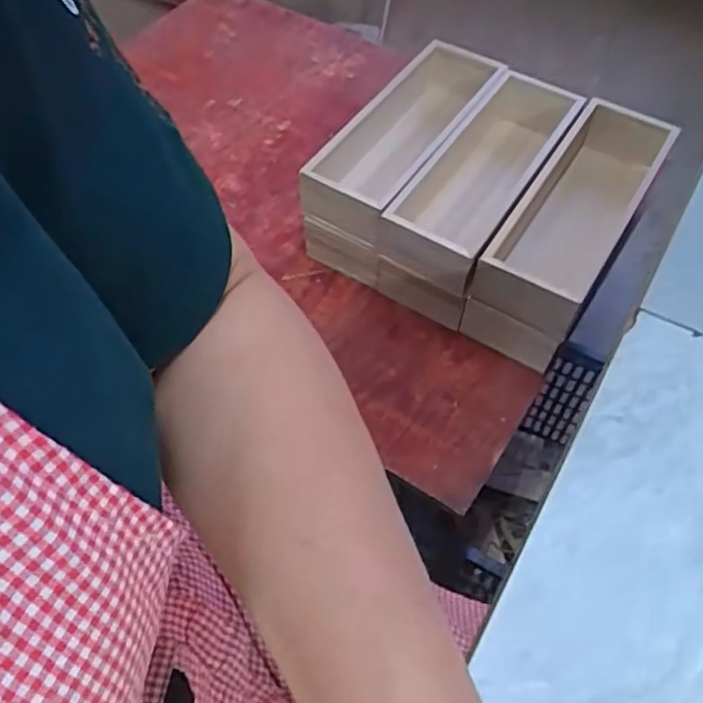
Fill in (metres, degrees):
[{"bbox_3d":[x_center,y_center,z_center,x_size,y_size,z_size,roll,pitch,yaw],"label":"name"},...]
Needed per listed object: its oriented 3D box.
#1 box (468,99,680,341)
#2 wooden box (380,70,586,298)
[{"bbox_3d":[0.241,-0.153,0.683,0.098,0.065,0.296,29,62,17],"label":"box"},{"bbox_3d":[0.146,-0.191,0.708,0.102,0.073,0.278,28,62,16],"label":"wooden box"}]

